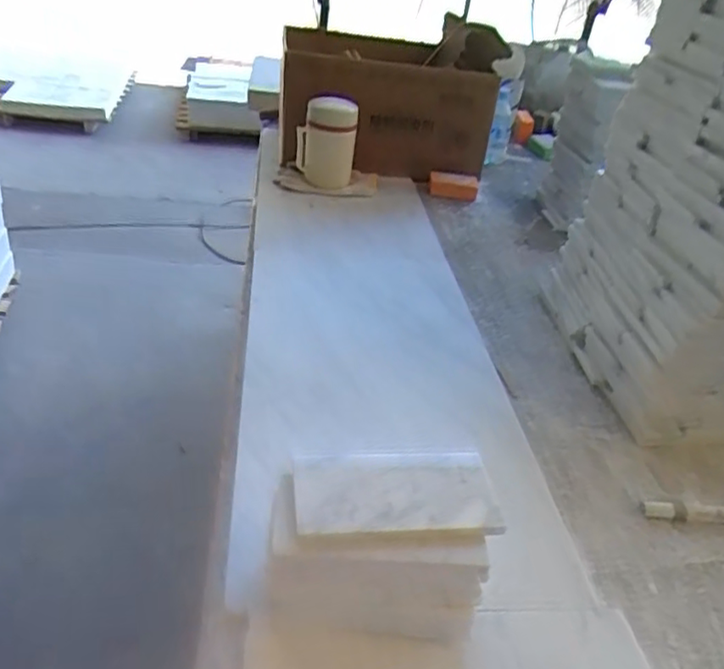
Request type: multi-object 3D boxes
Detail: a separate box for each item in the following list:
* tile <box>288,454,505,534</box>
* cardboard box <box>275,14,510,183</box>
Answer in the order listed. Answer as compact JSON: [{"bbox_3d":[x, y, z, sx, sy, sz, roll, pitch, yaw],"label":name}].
[{"bbox_3d":[0.026,0.119,0.490,0.152,0.013,0.075,2,36,-8],"label":"tile"},{"bbox_3d":[0.025,-0.472,1.305,0.390,0.262,0.322,-7,39,-20],"label":"cardboard box"}]

